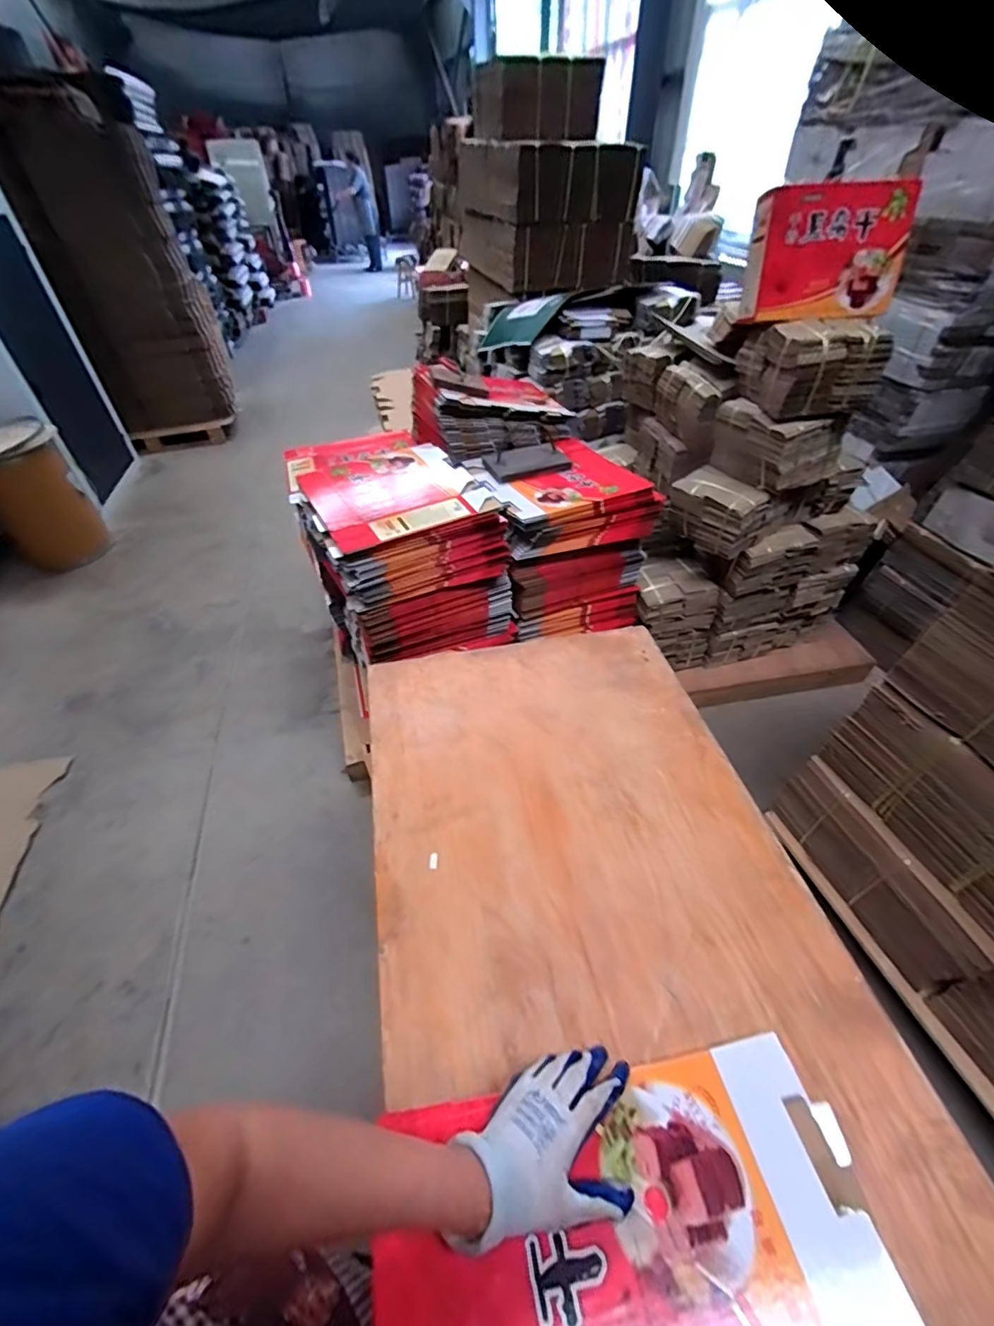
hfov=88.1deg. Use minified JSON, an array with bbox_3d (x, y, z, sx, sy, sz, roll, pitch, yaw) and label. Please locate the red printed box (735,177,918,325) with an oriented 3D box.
[{"bbox_3d":[0.817,-1.008,1.269,0.363,0.265,0.082,-1,29,2],"label":"red printed box"}]

